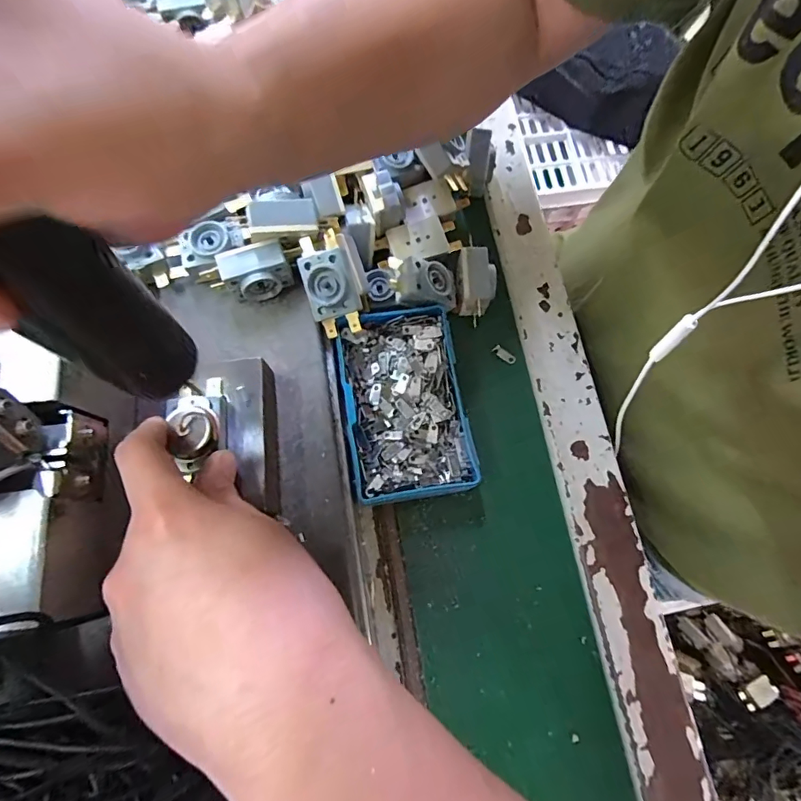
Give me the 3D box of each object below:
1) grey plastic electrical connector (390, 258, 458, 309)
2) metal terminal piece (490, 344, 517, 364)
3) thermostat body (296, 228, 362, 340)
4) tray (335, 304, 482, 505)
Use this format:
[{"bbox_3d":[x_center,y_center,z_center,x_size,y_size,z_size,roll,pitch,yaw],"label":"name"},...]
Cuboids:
[{"bbox_3d":[0.015,-0.074,0.304,0.042,0.019,0.028,12,79,-27],"label":"grey plastic electrical connector"},{"bbox_3d":[0.070,-0.031,0.314,0.017,0.004,0.006,39,76,10],"label":"metal terminal piece"},{"bbox_3d":[-0.041,-0.068,0.280,0.029,0.021,0.056,-16,99,-2],"label":"thermostat body"},{"bbox_3d":[0.002,0.001,0.290,0.070,0.024,0.113,-9,73,-4],"label":"tray"}]

